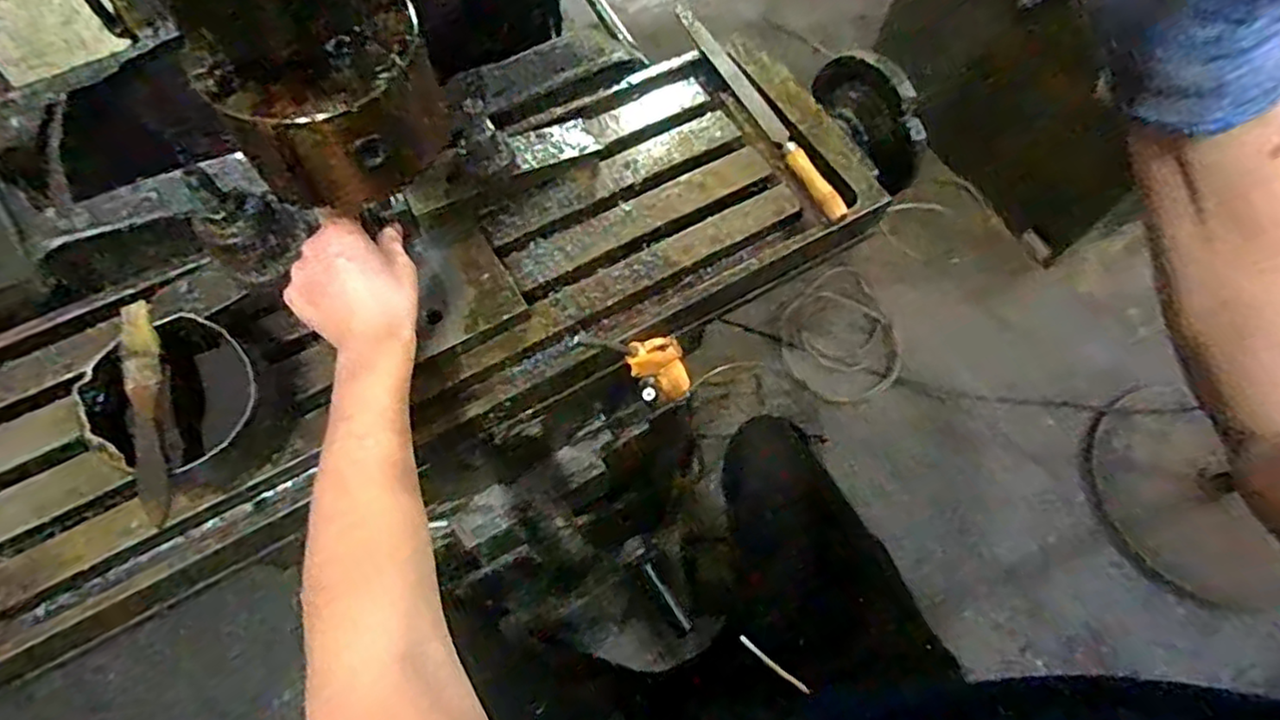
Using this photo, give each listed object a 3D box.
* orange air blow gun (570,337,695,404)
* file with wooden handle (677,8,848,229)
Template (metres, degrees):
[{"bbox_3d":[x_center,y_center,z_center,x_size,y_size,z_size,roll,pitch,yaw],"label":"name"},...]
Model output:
[{"bbox_3d":[0.009,-0.001,0.564,0.055,0.191,0.026,-28,67,10],"label":"orange air blow gun"},{"bbox_3d":[0.109,-0.233,0.608,0.024,0.025,0.277,-23,68,-13],"label":"file with wooden handle"}]

